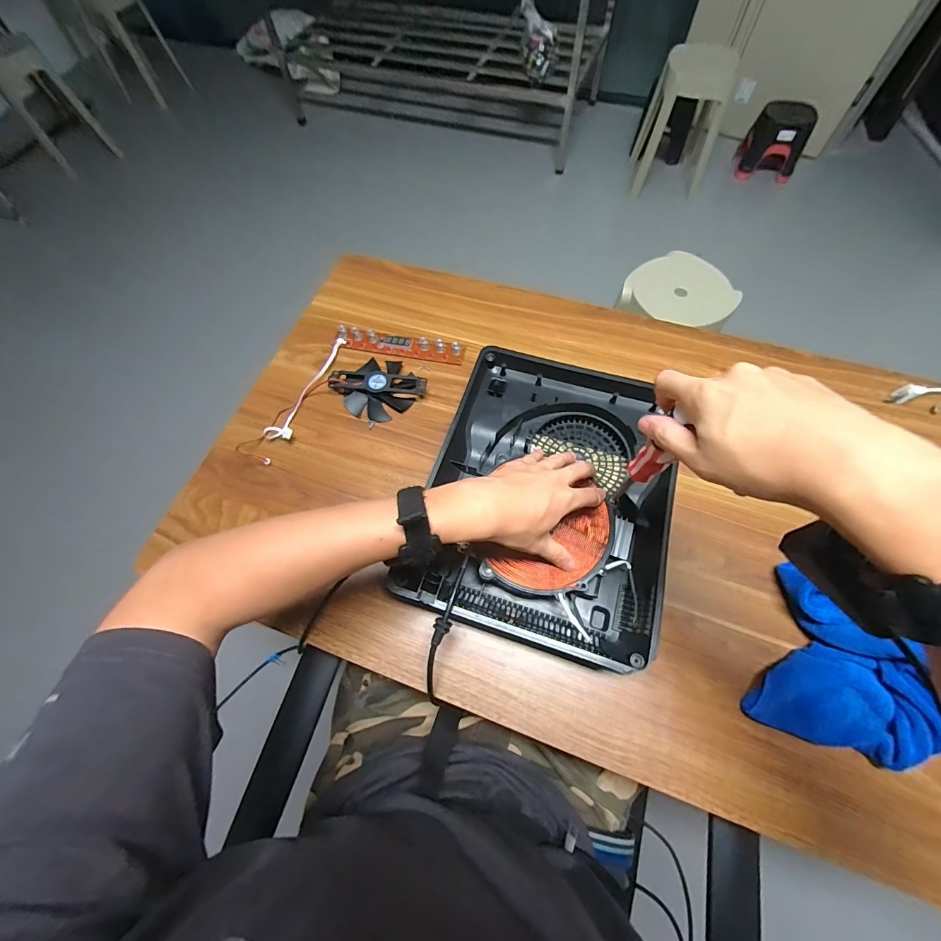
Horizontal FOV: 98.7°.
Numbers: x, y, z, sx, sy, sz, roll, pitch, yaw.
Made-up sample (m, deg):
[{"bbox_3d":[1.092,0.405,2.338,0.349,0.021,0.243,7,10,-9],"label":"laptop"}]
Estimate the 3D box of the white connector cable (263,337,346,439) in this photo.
[{"bbox_3d":[-0.238,-0.127,0.599,0.038,0.021,0.192,17,66,10],"label":"white connector cable"}]

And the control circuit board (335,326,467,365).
[{"bbox_3d":[-0.113,-0.196,0.626,0.205,0.014,0.035,9,65,7],"label":"control circuit board"}]

